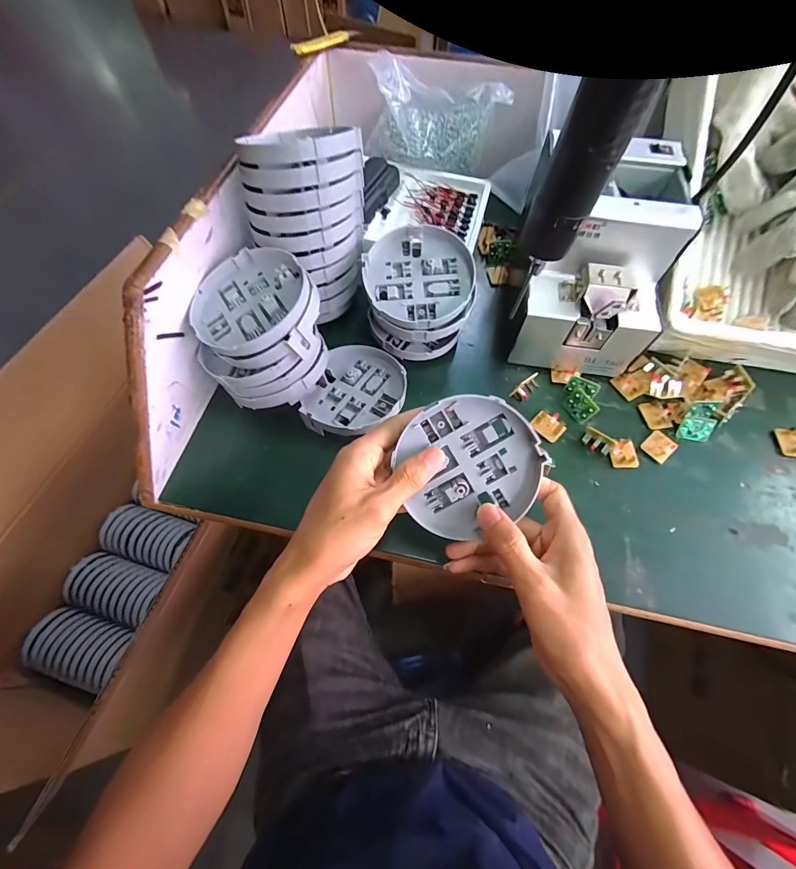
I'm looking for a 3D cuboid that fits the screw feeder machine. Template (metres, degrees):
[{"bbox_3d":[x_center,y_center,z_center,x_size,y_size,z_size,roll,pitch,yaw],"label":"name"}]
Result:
[{"bbox_3d":[0.195,-0.171,0.386,0.130,0.148,0.164,6,63,3],"label":"screw feeder machine"}]

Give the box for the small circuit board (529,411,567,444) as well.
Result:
[{"bbox_3d":[0.153,-0.009,0.381,0.025,0.011,0.031,-40,70,-18],"label":"small circuit board"}]

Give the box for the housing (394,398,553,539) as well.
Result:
[{"bbox_3d":[0.053,0.022,0.278,0.102,0.014,0.099,0,98,0],"label":"housing"}]

